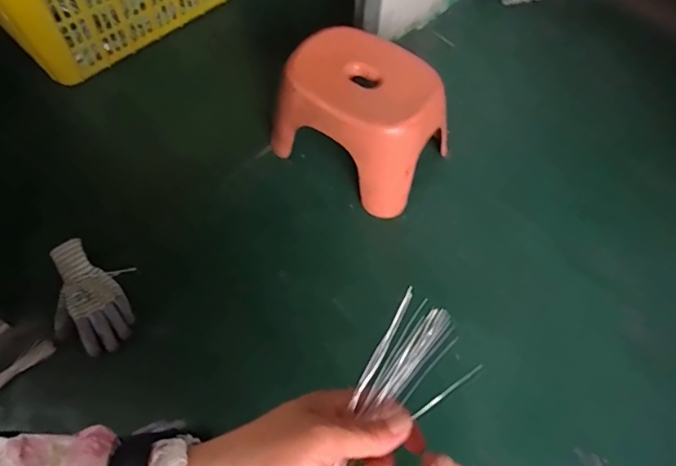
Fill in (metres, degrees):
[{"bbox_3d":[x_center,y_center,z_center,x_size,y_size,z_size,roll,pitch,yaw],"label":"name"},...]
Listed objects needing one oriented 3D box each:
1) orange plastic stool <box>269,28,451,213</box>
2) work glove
[{"bbox_3d":[0.043,-0.206,0.921,0.281,0.211,0.198,33,66,16],"label":"orange plastic stool"},{"bbox_3d":[-0.419,0.110,0.821,0.108,0.035,0.194,-30,66,-16],"label":"work glove"}]

